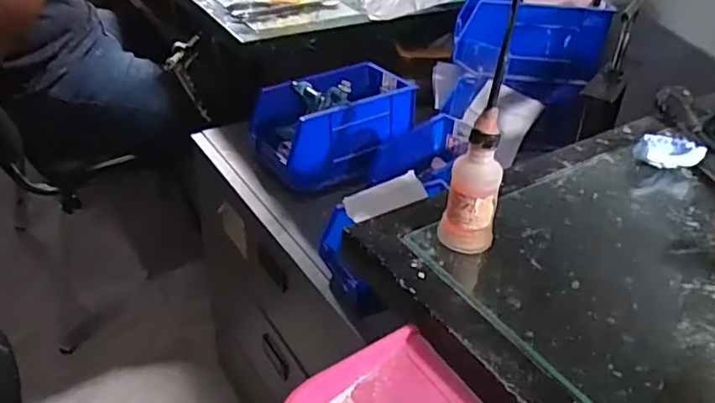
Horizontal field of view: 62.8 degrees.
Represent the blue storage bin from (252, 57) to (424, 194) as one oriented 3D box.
[{"bbox_3d":[-0.035,-0.108,0.854,0.213,0.121,0.121,-18,40,-27],"label":"blue storage bin"}]

